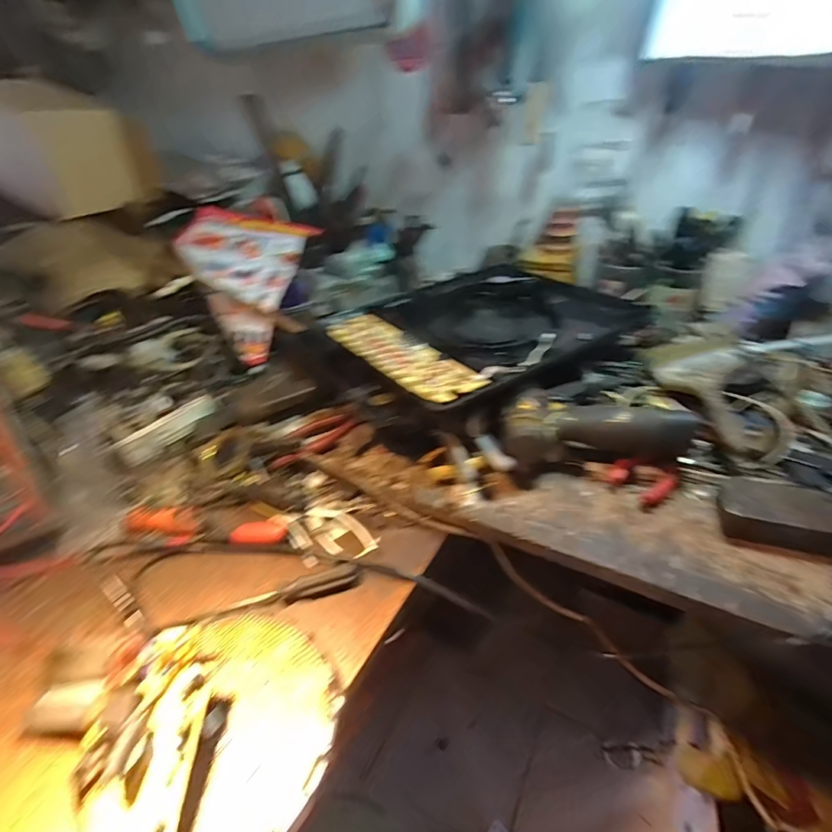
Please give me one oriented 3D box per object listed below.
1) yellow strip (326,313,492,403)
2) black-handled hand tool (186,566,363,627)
[{"bbox_3d":[-0.023,-0.082,0.567,0.081,0.009,0.261,-29,44,-26],"label":"yellow strip"},{"bbox_3d":[-0.132,0.176,0.432,0.161,0.011,0.020,-15,40,-11],"label":"black-handled hand tool"}]

